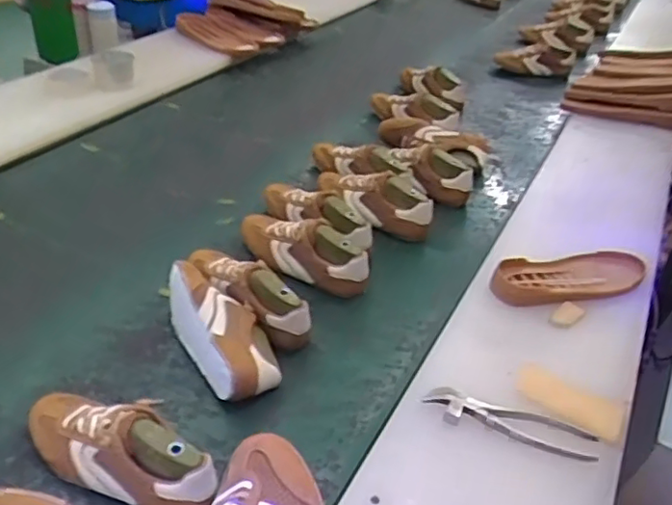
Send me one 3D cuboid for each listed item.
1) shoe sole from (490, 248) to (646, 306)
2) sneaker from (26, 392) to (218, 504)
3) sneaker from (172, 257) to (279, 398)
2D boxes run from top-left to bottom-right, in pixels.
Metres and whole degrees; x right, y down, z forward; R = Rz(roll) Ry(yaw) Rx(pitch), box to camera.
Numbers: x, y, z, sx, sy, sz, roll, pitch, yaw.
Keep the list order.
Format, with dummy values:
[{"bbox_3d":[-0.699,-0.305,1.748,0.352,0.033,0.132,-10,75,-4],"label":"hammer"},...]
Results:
[{"bbox_3d":[0.345,0.034,0.920,0.244,0.025,0.081,-6,38,-18],"label":"shoe sole"},{"bbox_3d":[-0.232,0.200,0.661,0.235,0.079,0.075,19,37,16],"label":"sneaker"},{"bbox_3d":[-0.150,0.099,0.823,0.087,0.076,0.212,-18,42,-30],"label":"sneaker"}]

